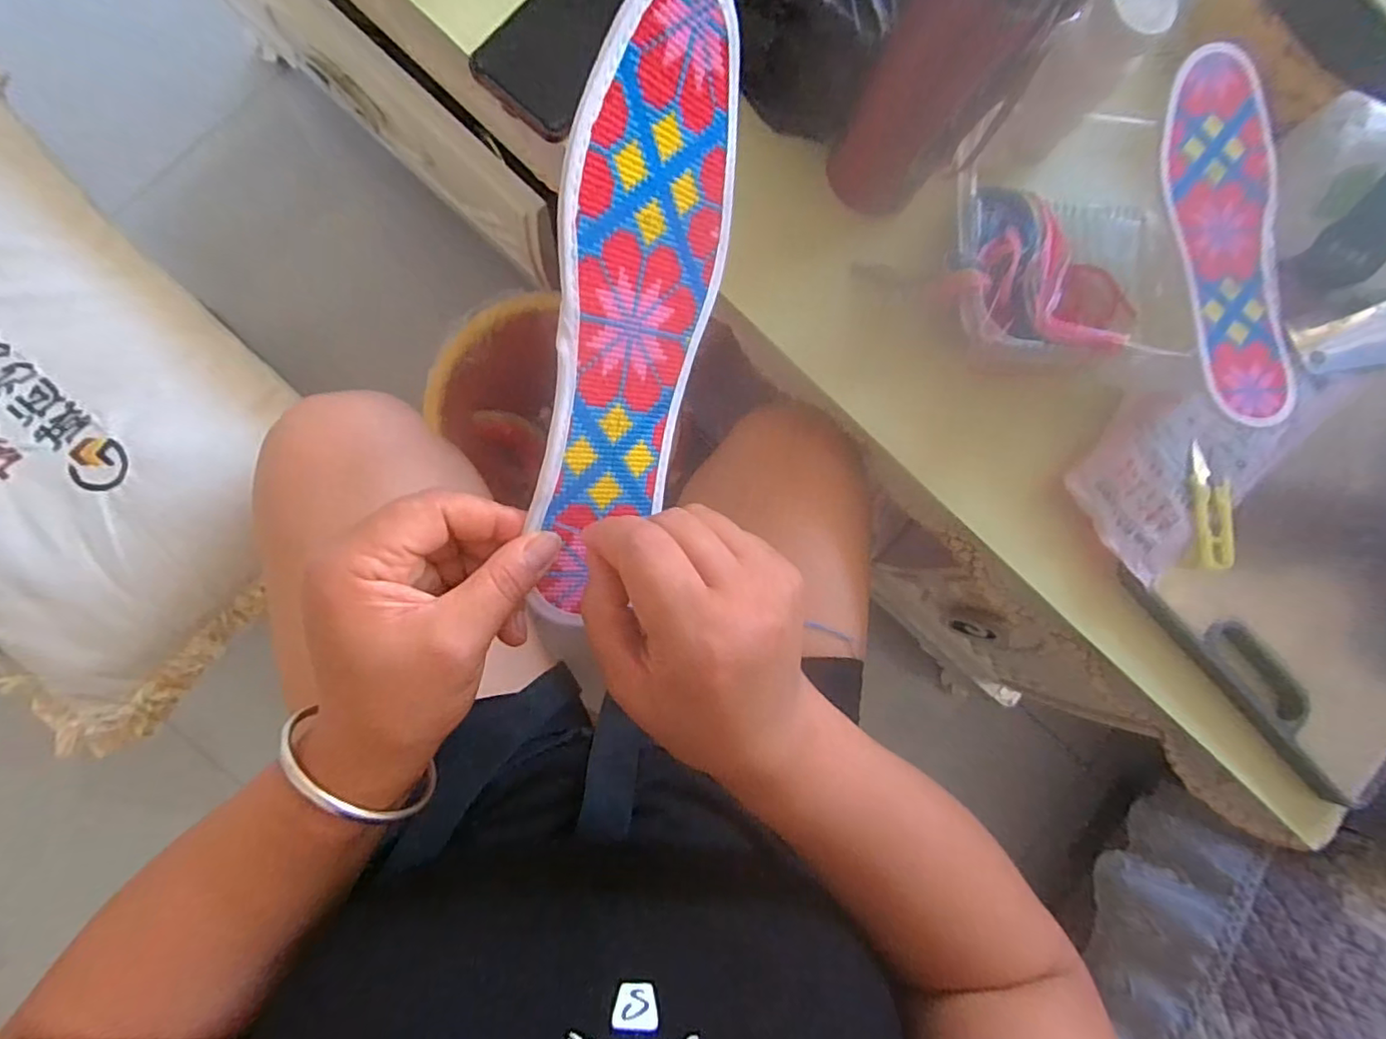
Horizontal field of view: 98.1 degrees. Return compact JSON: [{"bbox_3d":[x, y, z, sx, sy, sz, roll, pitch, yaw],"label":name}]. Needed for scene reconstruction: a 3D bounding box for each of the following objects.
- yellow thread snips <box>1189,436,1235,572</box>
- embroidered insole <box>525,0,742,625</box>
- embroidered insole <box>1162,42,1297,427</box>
[{"bbox_3d":[0.366,-0.009,0.424,0.023,0.012,0.087,2,86,-7],"label":"yellow thread snips"},{"bbox_3d":[-0.023,-0.074,0.244,0.079,0.009,0.239,-7,115,-47],"label":"embroidered insole"},{"bbox_3d":[0.355,-0.183,0.392,0.076,0.014,0.241,-7,89,-9],"label":"embroidered insole"}]

